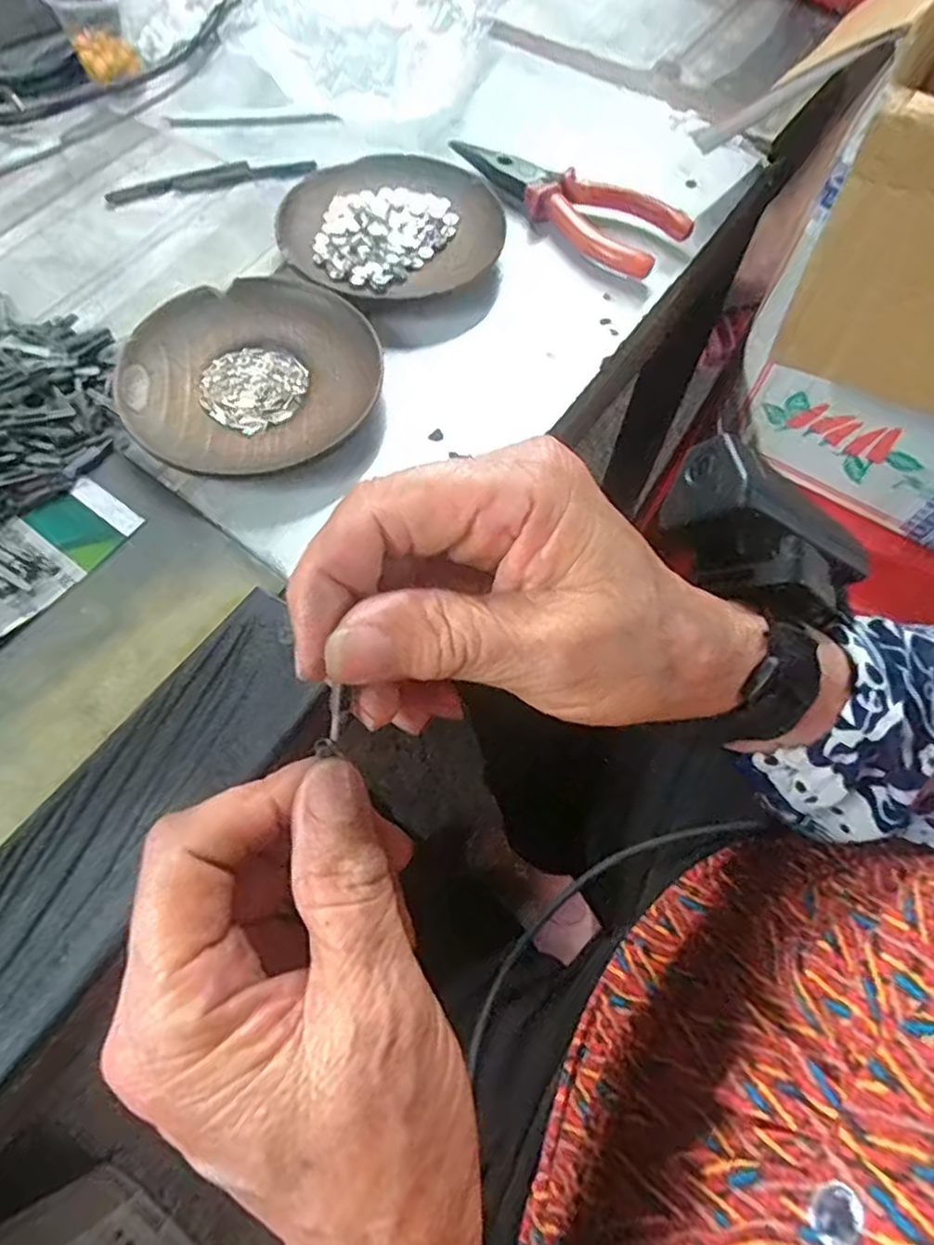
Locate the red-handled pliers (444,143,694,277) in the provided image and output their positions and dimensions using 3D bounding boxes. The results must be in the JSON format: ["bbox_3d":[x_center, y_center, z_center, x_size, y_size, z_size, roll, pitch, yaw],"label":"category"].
[{"bbox_3d":[0.055,-0.239,0.382,0.139,0.018,0.049,40,68,17],"label":"red-handled pliers"}]

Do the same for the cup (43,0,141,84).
[{"bbox_3d":[-0.221,-0.356,0.406,0.044,0.053,0.047,1,63,-2],"label":"cup"}]

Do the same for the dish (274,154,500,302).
[{"bbox_3d":[-0.042,-0.209,0.361,0.113,0.016,0.099,-28,67,-15],"label":"dish"}]

